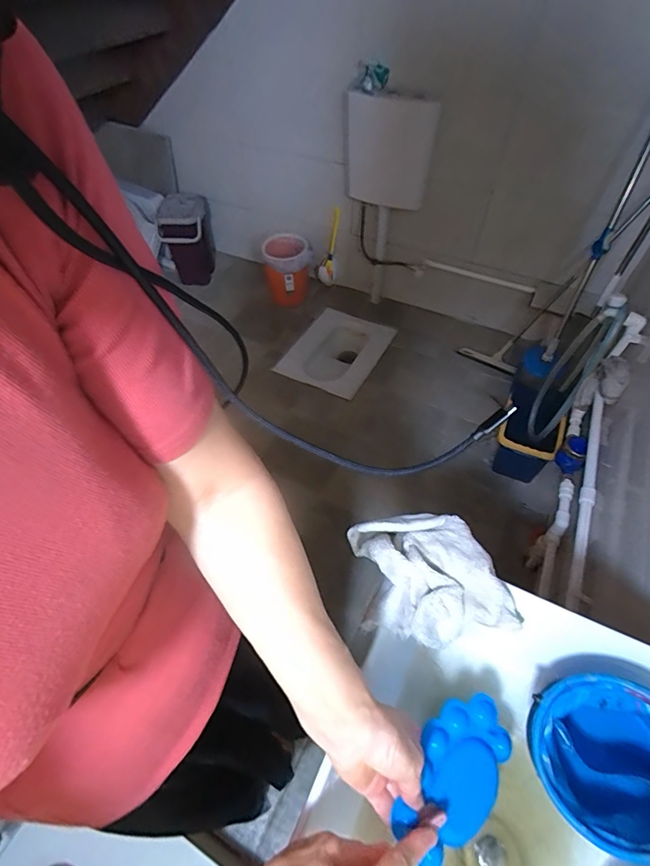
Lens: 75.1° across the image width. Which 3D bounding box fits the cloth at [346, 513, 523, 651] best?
[{"bbox_3d":[0.127,0.176,0.519,0.159,0.073,0.159,-13,53,-10],"label":"cloth"}]

